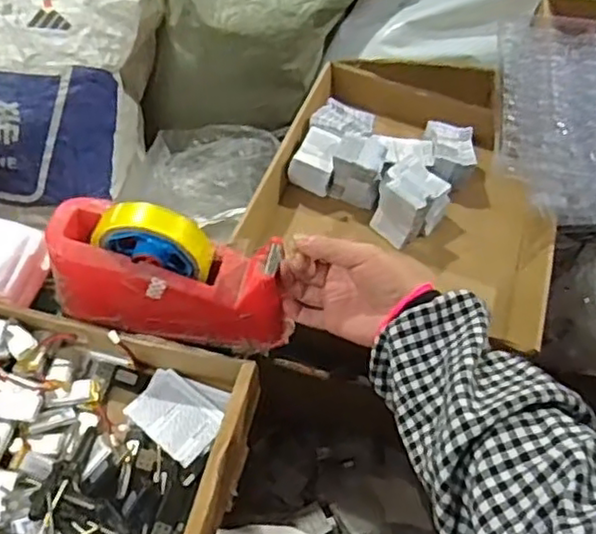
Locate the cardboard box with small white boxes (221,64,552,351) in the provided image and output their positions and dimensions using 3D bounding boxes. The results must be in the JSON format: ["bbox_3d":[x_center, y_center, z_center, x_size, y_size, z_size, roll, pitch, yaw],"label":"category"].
[{"bbox_3d":[0.154,-0.099,0.874,0.370,0.105,0.389,17,56,9],"label":"cardboard box with small white boxes"}]

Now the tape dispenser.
[{"bbox_3d":[-0.107,0.011,0.557,0.195,0.107,0.070,13,56,6],"label":"tape dispenser"}]

